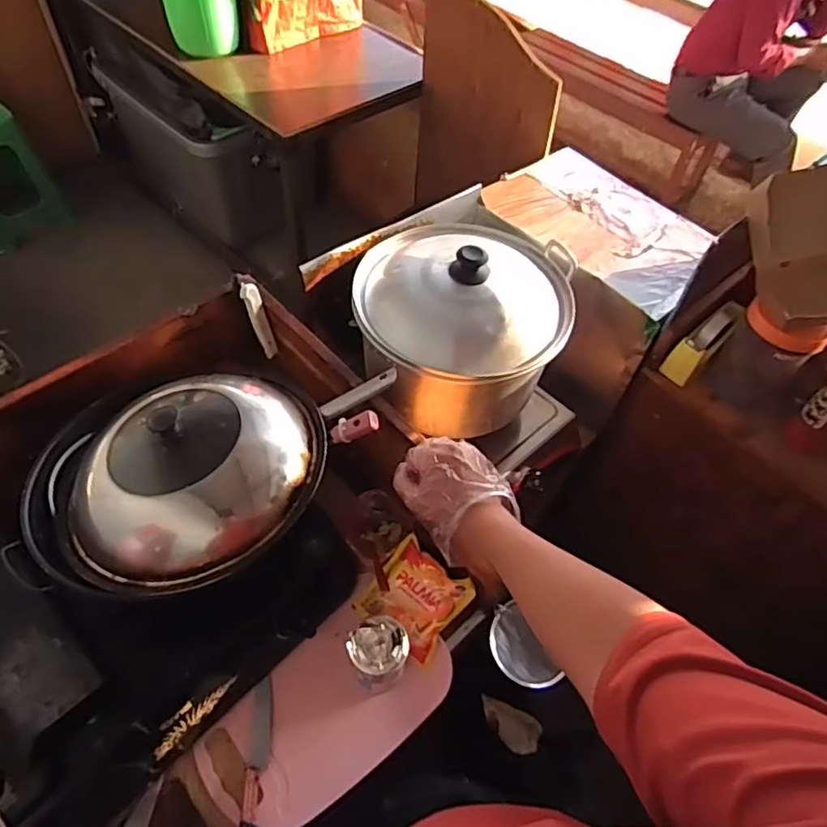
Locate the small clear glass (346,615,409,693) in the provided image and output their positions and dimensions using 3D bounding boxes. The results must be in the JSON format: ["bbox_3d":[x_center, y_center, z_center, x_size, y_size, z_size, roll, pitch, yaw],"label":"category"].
[{"bbox_3d":[-0.046,0.319,0.776,0.074,0.109,0.071,2,55,-3],"label":"small clear glass"}]

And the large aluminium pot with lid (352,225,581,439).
[{"bbox_3d":[0.075,-0.156,0.905,0.317,0.208,0.321,2,55,-3],"label":"large aluminium pot with lid"}]

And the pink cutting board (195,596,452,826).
[{"bbox_3d":[-0.112,0.395,0.782,0.320,0.016,0.178,-38,71,-24],"label":"pink cutting board"}]

